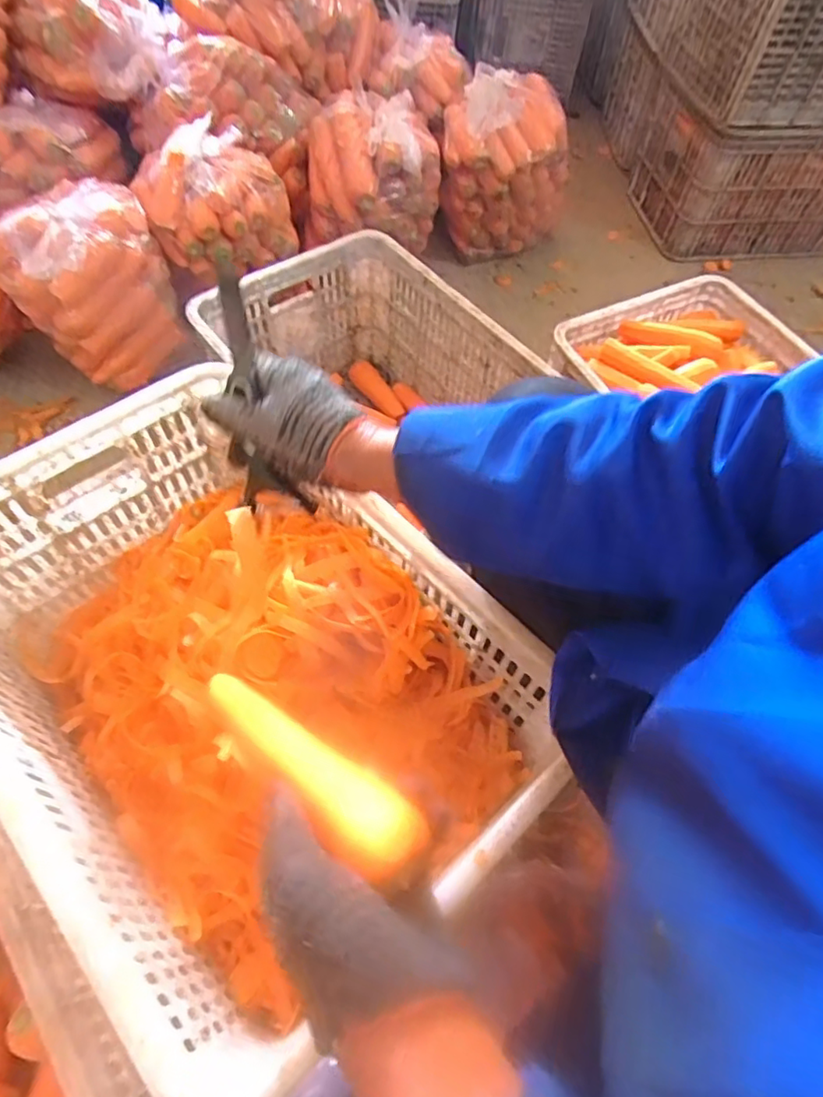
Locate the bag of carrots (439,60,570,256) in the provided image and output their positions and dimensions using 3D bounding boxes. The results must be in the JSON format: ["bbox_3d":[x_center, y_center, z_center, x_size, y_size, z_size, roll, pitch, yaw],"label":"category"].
[{"bbox_3d":[0.206,-0.804,1.281,0.275,0.311,0.238,1,60,-4],"label":"bag of carrots"}]

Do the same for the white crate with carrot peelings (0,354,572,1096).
[{"bbox_3d":[-0.200,0.129,0.641,0.587,0.249,0.404,41,65,18],"label":"white crate with carrot peelings"}]

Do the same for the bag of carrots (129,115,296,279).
[{"bbox_3d":[-0.347,-0.619,1.059,0.265,0.186,0.191,-12,61,-11],"label":"bag of carrots"}]

